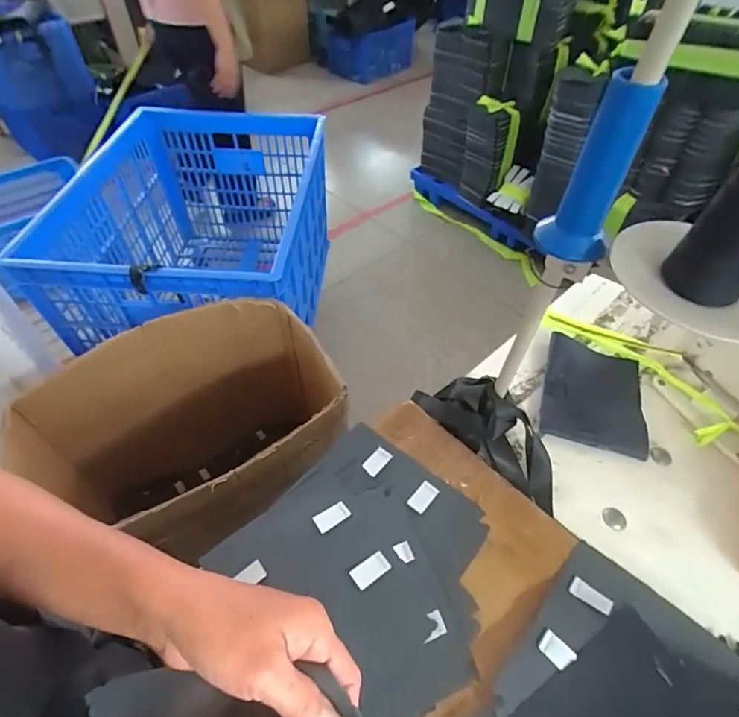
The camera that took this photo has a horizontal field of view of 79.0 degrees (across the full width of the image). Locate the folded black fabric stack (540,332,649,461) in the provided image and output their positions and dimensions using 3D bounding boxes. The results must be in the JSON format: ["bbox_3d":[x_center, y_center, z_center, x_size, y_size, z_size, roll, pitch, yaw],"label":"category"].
[{"bbox_3d":[0.301,0.043,0.600,0.127,0.023,0.165,14,51,10],"label":"folded black fabric stack"}]

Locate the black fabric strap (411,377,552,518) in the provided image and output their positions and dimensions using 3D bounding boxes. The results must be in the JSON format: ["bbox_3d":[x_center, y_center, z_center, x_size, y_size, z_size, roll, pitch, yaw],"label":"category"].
[{"bbox_3d":[0.140,0.085,0.549,0.219,0.083,0.060,38,59,26],"label":"black fabric strap"}]

